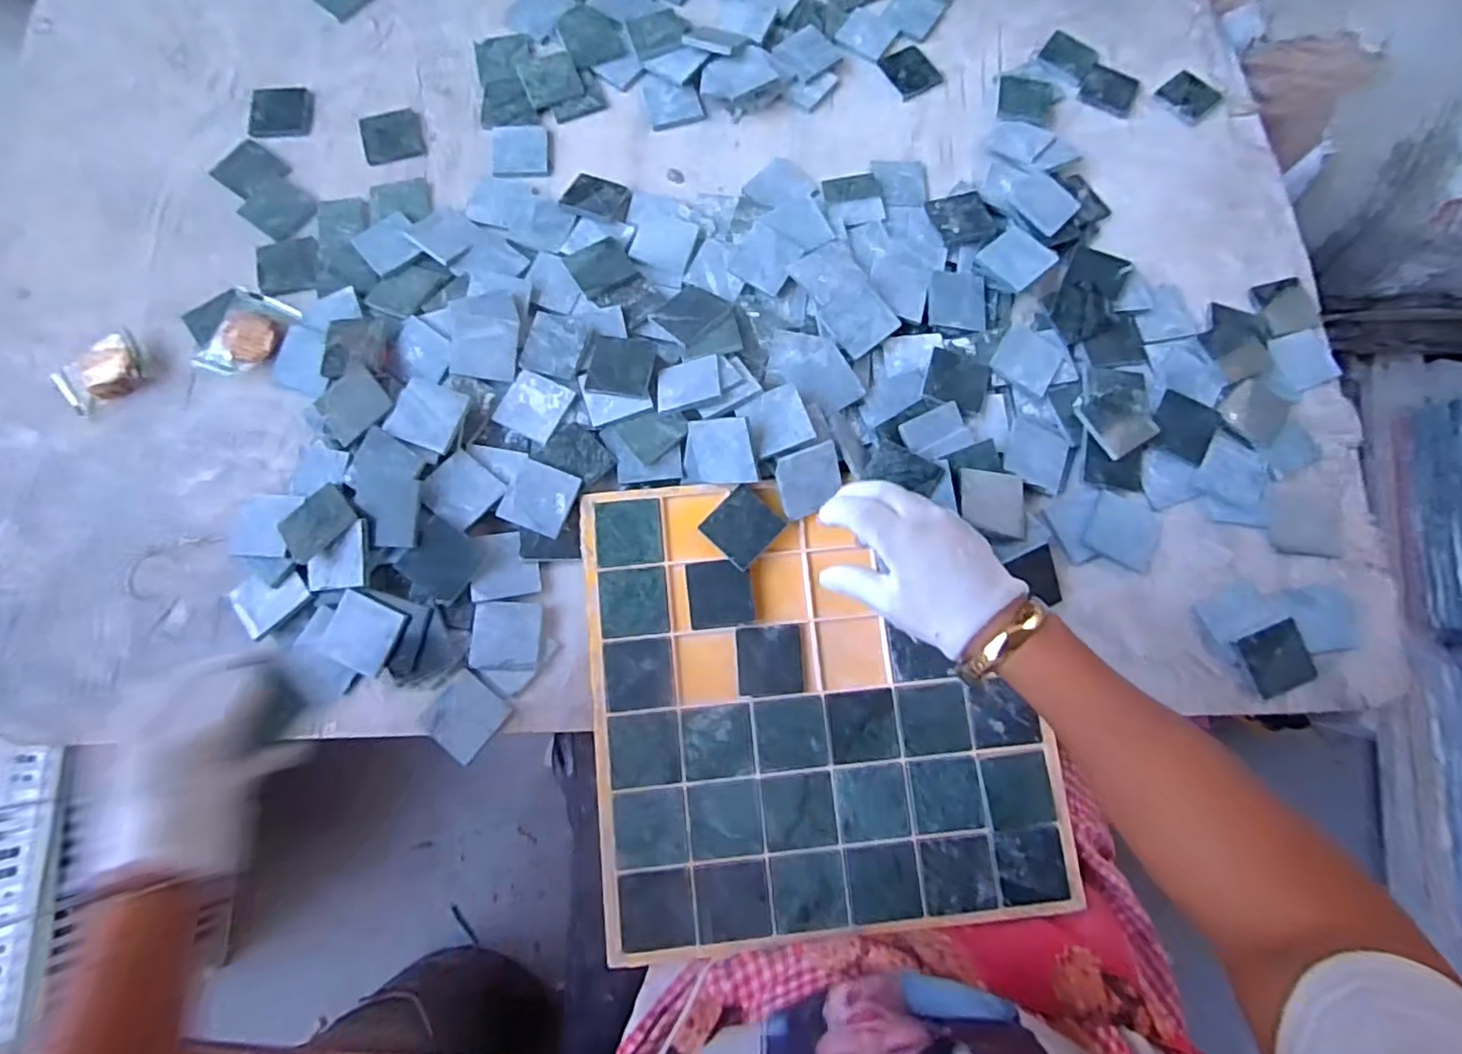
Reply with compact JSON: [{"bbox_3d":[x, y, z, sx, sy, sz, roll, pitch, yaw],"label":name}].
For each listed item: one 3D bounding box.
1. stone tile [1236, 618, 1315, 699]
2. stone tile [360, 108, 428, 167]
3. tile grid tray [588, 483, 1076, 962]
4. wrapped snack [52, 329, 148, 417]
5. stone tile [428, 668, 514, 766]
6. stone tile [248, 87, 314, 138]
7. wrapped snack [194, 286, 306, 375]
[{"bbox_3d":[0.417,0.101,0.494,0.053,0.012,0.049,-24,78,-7],"label":"stone tile"},{"bbox_3d":[-0.318,-0.368,0.614,0.054,0.006,0.057,-14,77,-4],"label":"stone tile"},{"bbox_3d":[0.063,0.121,0.471,0.320,0.027,0.318,-5,76,-2],"label":"tile grid tray"},{"bbox_3d":[-0.524,-0.127,0.538,0.074,0.021,0.048,-32,79,-8],"label":"wrapped snack"},{"bbox_3d":[-0.199,0.140,0.487,0.051,0.010,0.055,39,79,8],"label":"stone tile"},{"bbox_3d":[-0.426,-0.392,0.614,0.057,0.006,0.057,-5,76,-2],"label":"stone tile"},{"bbox_3d":[-0.403,-0.159,0.543,0.056,0.016,0.076,22,77,5],"label":"wrapped snack"}]

